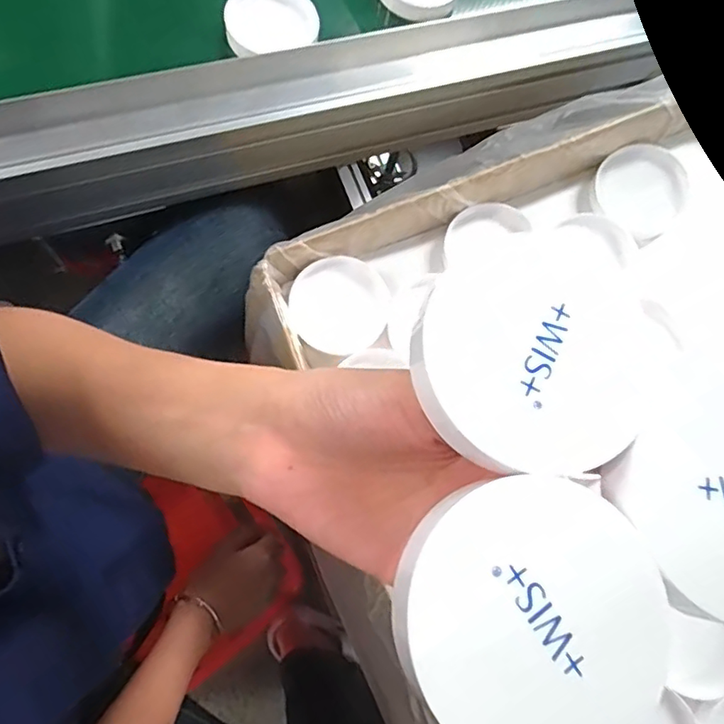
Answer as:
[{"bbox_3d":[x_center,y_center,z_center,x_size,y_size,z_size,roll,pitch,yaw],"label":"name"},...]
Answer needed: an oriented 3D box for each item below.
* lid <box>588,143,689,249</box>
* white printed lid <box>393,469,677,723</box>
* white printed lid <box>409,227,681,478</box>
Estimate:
[{"bbox_3d":[0.238,-0.148,0.477,0.077,0.016,0.082,2,72,-7],"label":"lid"},{"bbox_3d":[0.049,0.071,0.156,0.073,0.012,0.074,0,75,-2],"label":"white printed lid"},{"bbox_3d":[0.057,-0.003,0.176,0.079,0.012,0.072,0,75,-2],"label":"white printed lid"}]

